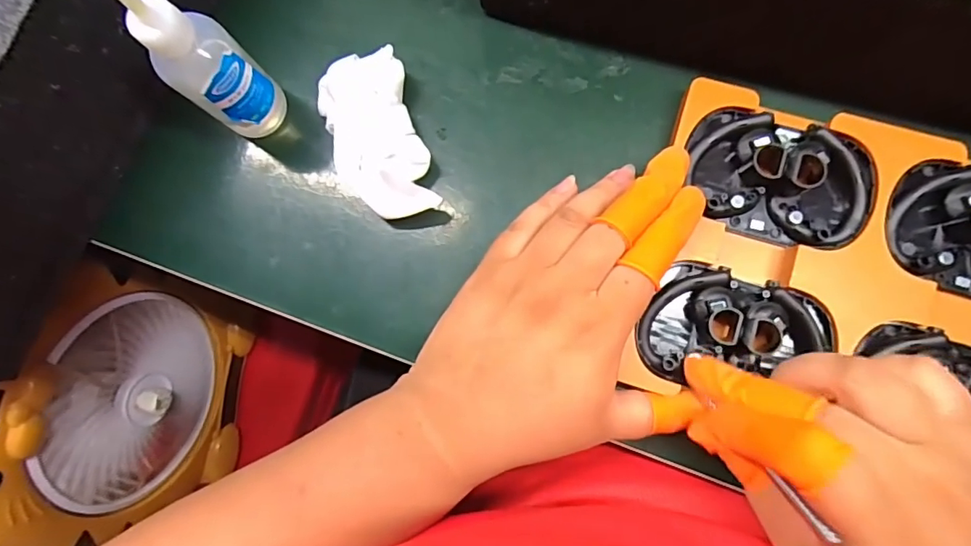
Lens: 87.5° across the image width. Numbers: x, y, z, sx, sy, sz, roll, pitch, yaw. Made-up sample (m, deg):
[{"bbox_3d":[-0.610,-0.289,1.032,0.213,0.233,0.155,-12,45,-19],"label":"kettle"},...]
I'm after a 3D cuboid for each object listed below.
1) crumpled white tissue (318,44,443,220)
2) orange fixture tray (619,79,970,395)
[{"bbox_3d":[-0.056,-0.071,0.265,0.043,0.028,0.092,-17,81,1],"label":"crumpled white tissue"},{"bbox_3d":[0.229,0.020,0.234,0.295,0.026,0.153,19,88,5],"label":"orange fixture tray"}]

